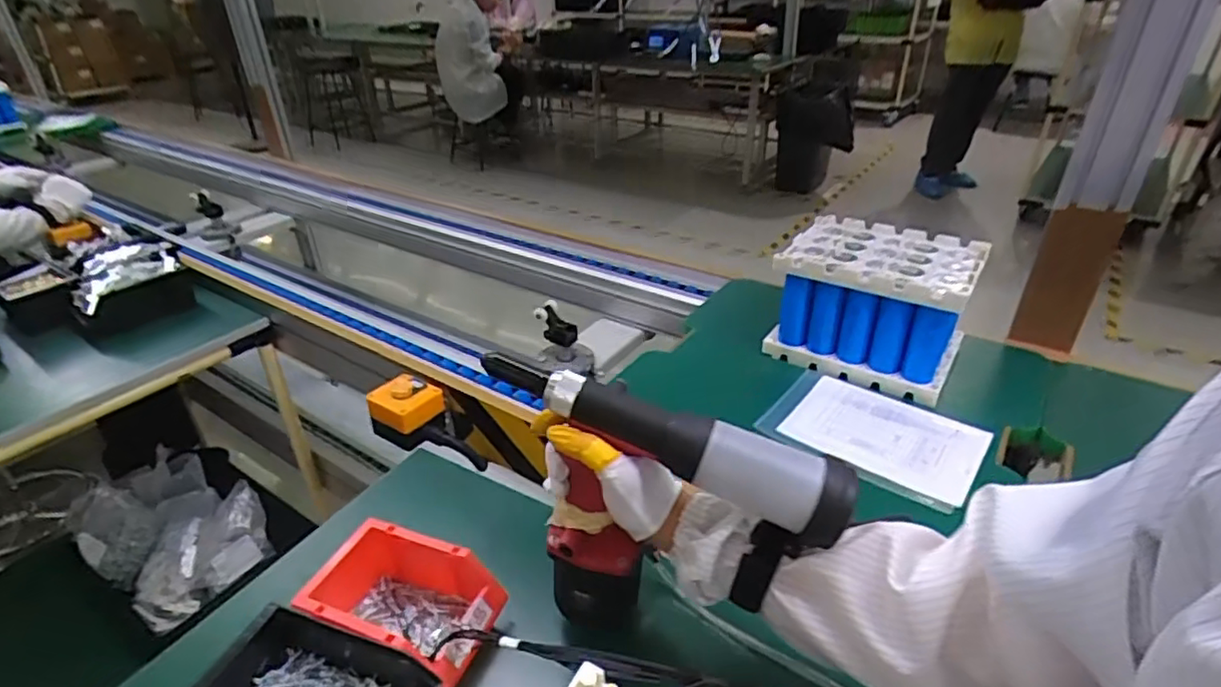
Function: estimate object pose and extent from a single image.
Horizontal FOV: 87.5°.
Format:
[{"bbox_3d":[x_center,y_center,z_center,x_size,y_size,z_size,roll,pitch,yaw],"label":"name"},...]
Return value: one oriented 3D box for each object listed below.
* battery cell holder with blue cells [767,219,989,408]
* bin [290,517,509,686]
[{"bbox_3d":[0.360,-0.058,0.879,0.231,0.151,0.178,19,38,29],"label":"battery cell holder with blue cells"},{"bbox_3d":[-0.194,0.243,0.593,0.175,0.076,0.108,11,34,19],"label":"bin"}]

